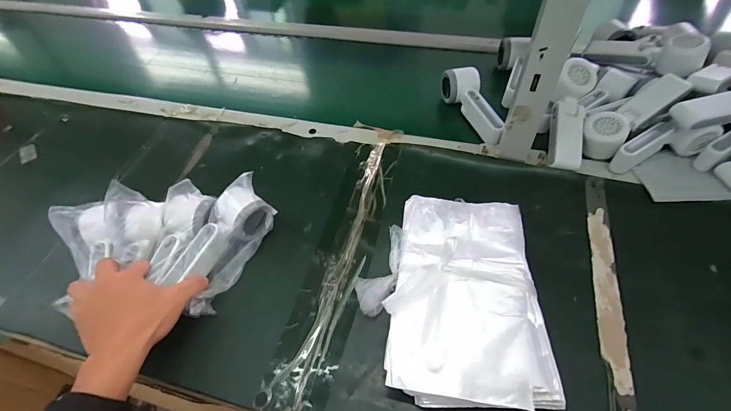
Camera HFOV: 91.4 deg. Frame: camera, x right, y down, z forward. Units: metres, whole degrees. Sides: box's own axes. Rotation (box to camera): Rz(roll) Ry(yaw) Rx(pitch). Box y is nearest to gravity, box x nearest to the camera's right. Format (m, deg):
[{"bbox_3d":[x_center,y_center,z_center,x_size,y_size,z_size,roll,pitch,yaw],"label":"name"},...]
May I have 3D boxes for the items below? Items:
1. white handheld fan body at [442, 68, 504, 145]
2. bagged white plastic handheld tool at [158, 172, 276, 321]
[{"bbox_3d":[0.183,-0.170,0.599,0.057,0.044,0.156,-13,53,-5],"label":"white handheld fan body"},{"bbox_3d":[-0.176,0.047,0.455,0.063,0.056,0.176,19,71,15],"label":"bagged white plastic handheld tool"}]

